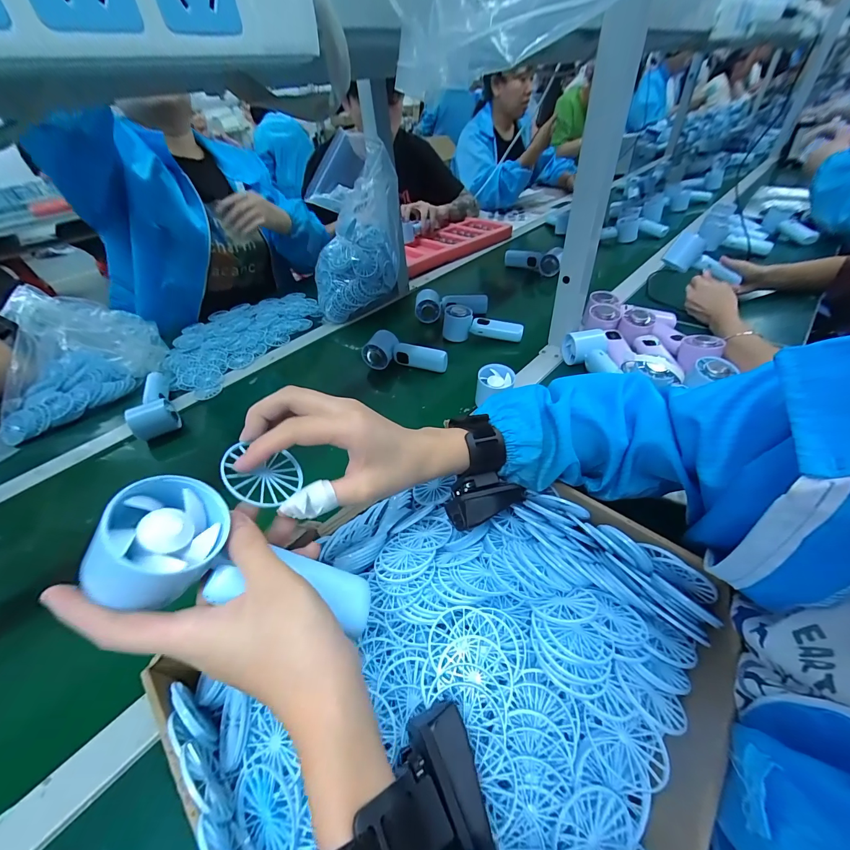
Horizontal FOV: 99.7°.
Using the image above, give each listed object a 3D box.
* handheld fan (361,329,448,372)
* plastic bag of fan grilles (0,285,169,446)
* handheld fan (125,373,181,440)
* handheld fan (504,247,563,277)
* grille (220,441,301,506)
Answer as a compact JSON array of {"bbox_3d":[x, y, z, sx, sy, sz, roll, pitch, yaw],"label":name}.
[{"bbox_3d":[-0.034,-0.134,0.658,0.155,0.048,0.047,7,46,11],"label":"handheld fan"},{"bbox_3d":[-0.627,-0.135,0.619,0.130,0.173,0.264,28,53,29],"label":"plastic bag of fan grilles"},{"bbox_3d":[-0.462,-0.045,0.608,0.057,0.046,0.159,-23,48,-18],"label":"handheld fan"},{"bbox_3d":[0.285,-0.429,0.940,0.144,0.074,0.052,26,52,27],"label":"handheld fan"},{"bbox_3d":[-0.106,0.033,0.237,0.051,0.004,0.046,18,38,-37],"label":"grille"}]

